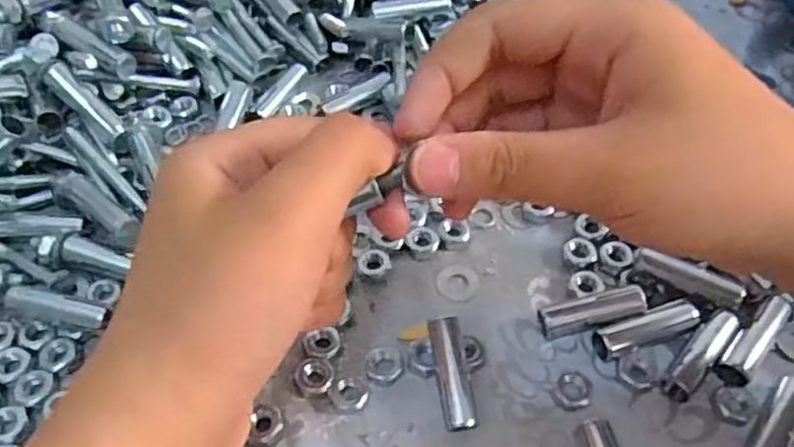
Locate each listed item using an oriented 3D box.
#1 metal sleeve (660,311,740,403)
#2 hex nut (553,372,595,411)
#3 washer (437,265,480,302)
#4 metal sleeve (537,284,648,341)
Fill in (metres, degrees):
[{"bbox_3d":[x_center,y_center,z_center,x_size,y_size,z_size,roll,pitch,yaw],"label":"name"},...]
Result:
[{"bbox_3d":[0.110,0.047,0.255,0.010,0.012,0.039,37,61,24],"label":"metal sleeve"},{"bbox_3d":[0.063,0.058,0.251,0.013,0.005,0.016,24,56,17],"label":"hex nut"},{"bbox_3d":[0.024,0.022,0.280,0.016,0.004,0.016,6,53,4],"label":"washer"},{"bbox_3d":[0.073,0.032,0.265,0.039,0.013,0.010,-16,53,7],"label":"metal sleeve"}]

